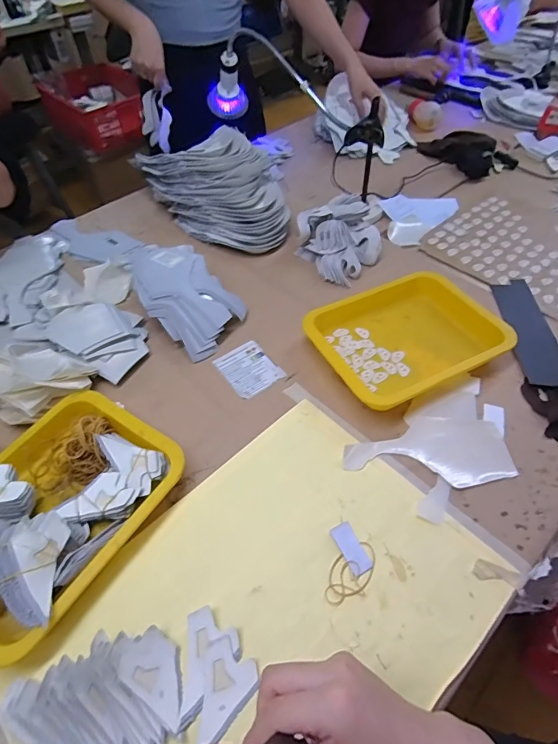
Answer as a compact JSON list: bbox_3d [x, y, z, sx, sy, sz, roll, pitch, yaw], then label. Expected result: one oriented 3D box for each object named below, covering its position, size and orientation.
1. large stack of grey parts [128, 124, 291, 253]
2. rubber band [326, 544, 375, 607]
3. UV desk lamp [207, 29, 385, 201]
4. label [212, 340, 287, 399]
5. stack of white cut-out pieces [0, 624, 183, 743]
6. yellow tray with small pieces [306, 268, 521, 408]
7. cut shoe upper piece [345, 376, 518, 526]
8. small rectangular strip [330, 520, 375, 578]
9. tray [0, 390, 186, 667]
[{"bbox_3d":[-0.115,-0.373,0.854,0.210,0.097,0.346,-32,58,-21],"label":"large stack of grey parts"},{"bbox_3d":[0.075,0.209,0.447,0.069,0.004,0.039,-25,55,-17],"label":"rubber band"},{"bbox_3d":[0.030,-0.537,0.887,0.447,0.242,0.083,35,60,26],"label":"UV desk lamp"},{"bbox_3d":[-0.044,-0.006,0.628,0.075,0.004,0.085,-32,57,-22],"label":"label"},{"bbox_3d":[-0.155,0.286,0.366,0.137,0.047,0.096,-18,54,-12],"label":"stack of white cut-out pieces"},{"bbox_3d":[0.181,-0.053,0.630,0.258,0.046,0.194,-21,53,-15],"label":"yellow tray with small pieces"},{"bbox_3d":[0.200,0.091,0.533,0.215,0.018,0.136,-24,54,-17],"label":"cut shoe upper piece"},{"bbox_3d":[0.078,0.189,0.460,0.024,0.004,0.054,-22,54,-16],"label":"small rectangular strip"},{"bbox_3d":[-0.249,0.143,0.468,0.197,0.069,0.256,25,56,20],"label":"tray"}]

